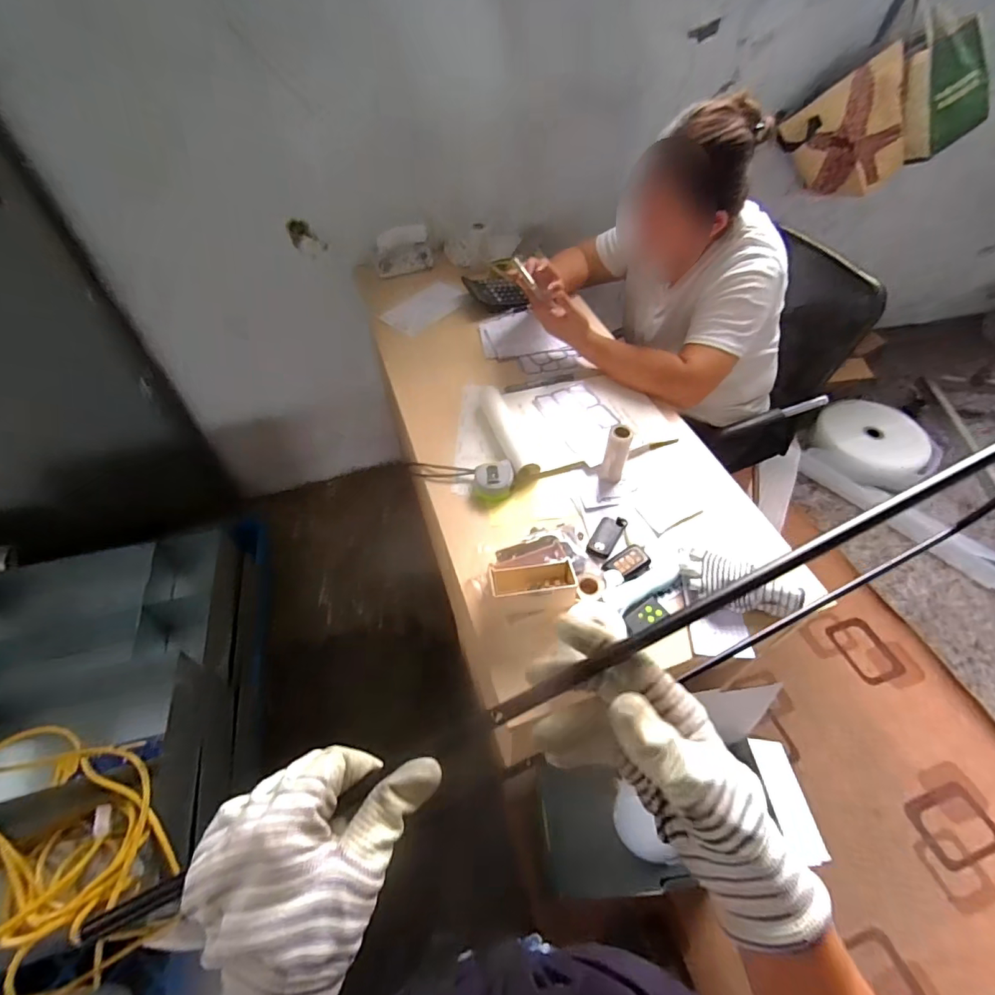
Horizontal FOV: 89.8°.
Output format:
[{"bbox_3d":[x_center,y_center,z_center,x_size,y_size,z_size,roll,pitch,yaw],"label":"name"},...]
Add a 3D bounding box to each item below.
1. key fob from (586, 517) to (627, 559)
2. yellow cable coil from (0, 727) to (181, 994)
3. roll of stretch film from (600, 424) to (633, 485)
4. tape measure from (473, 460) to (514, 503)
[{"bbox_3d":[0.167,0.059,0.772,0.037,0.011,0.077,27,56,21],"label":"key fob"},{"bbox_3d":[-0.733,0.570,0.778,0.430,0.186,0.365,-5,51,-3],"label":"yellow cable coil"},{"bbox_3d":[0.191,-0.069,0.807,0.033,0.099,0.036,12,52,11],"label":"roll of stretch film"},{"bbox_3d":[-0.007,-0.029,0.828,0.068,0.033,0.066,0,51,1],"label":"tape measure"}]

